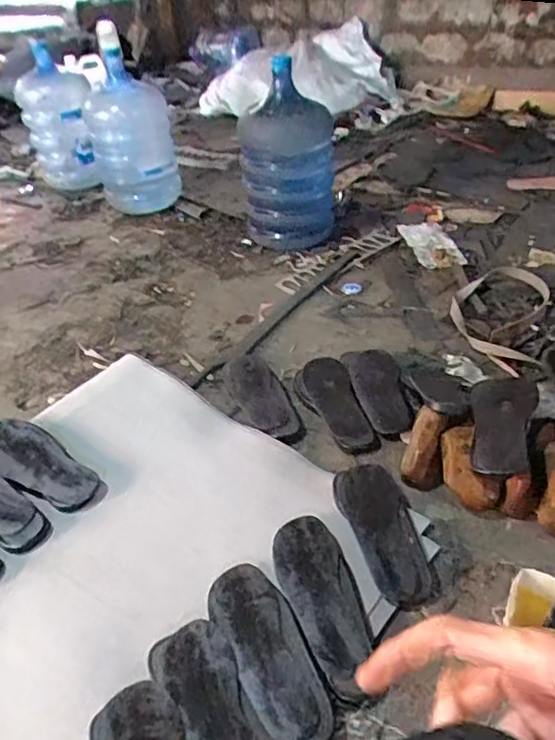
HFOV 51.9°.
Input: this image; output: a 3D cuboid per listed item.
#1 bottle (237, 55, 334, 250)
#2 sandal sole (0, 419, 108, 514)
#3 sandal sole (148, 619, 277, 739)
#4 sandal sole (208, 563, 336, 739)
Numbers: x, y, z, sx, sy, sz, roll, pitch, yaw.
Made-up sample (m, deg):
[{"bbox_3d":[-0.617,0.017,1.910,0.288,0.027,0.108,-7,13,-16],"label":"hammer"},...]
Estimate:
[{"bbox_3d":[0.033,-0.643,1.748,0.277,0.454,0.258,-1,36,3],"label":"bottle"},{"bbox_3d":[-0.406,0.160,0.973,0.254,0.022,0.095,26,51,21],"label":"sandal sole"},{"bbox_3d":[-0.067,0.386,0.644,0.087,0.016,0.233,-24,41,-25],"label":"sandal sole"},{"bbox_3d":[-0.011,0.345,0.713,0.095,0.019,0.237,-20,39,-21],"label":"sandal sole"}]

